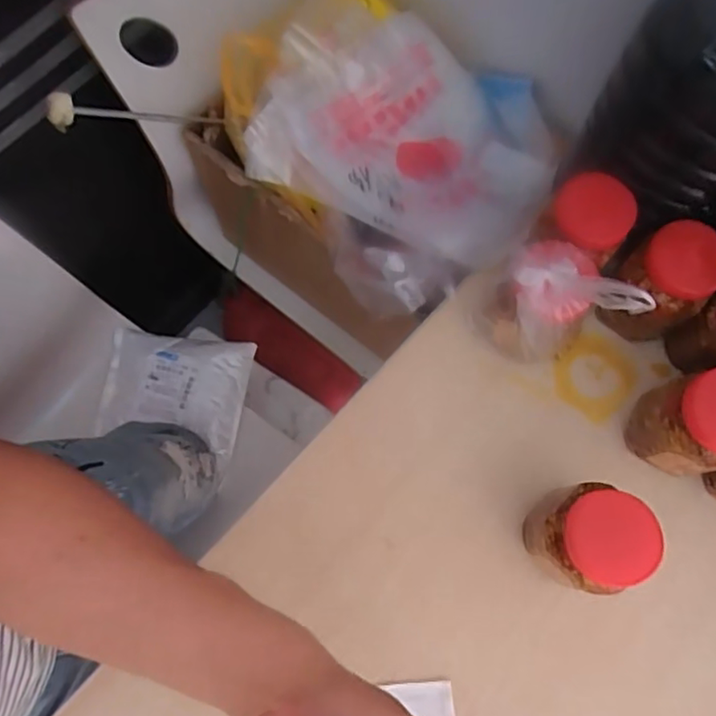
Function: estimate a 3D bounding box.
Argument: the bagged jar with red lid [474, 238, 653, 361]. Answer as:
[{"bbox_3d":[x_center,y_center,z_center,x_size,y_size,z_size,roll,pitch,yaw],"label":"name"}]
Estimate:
[{"bbox_3d":[0.178,-0.048,0.534,0.091,0.182,0.101,-34,76,-10],"label":"bagged jar with red lid"}]

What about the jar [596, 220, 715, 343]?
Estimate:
[{"bbox_3d":[0.289,-0.072,0.564,0.088,0.132,0.080,0,73,0],"label":"jar"}]

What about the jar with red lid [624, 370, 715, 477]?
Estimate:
[{"bbox_3d":[0.293,0.061,0.527,0.072,0.125,0.077,0,73,0],"label":"jar with red lid"}]

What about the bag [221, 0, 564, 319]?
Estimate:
[{"bbox_3d":[0.039,-0.275,0.695,0.334,0.154,0.407,-39,77,-11],"label":"bag"}]

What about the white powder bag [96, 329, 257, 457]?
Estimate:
[{"bbox_3d":[-0.282,0.043,0.908,0.217,0.027,0.166,9,73,2],"label":"white powder bag"}]

